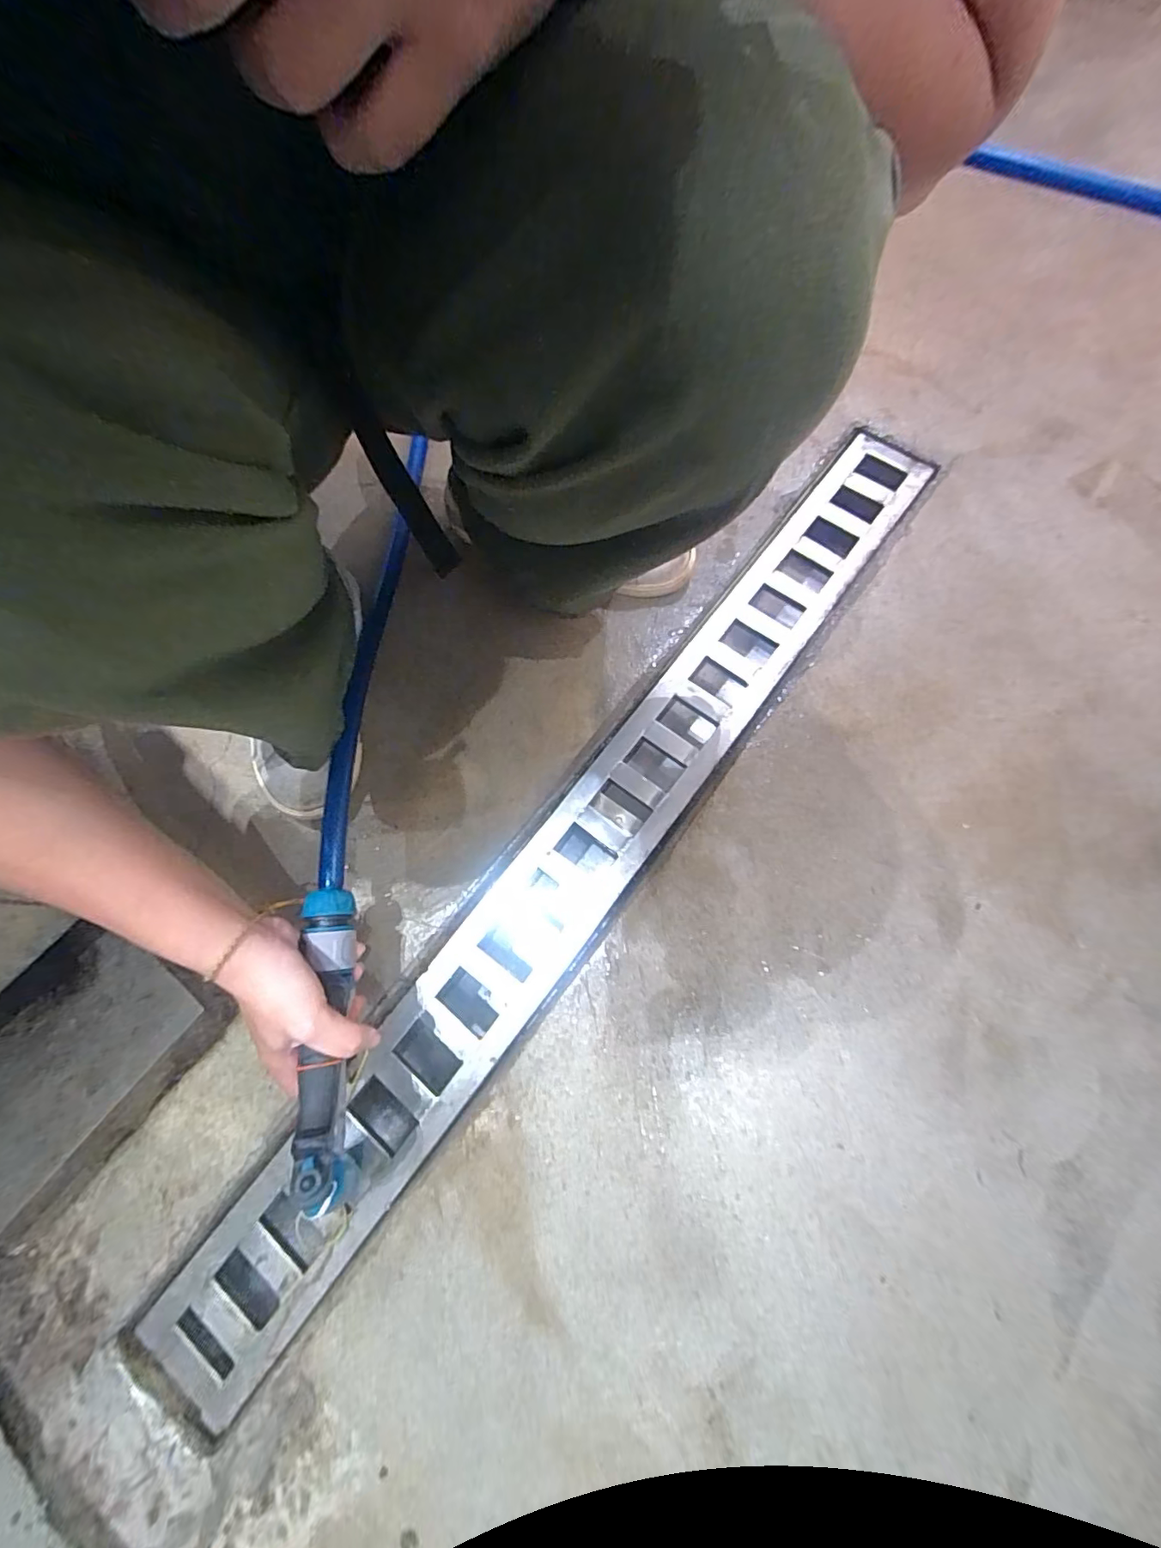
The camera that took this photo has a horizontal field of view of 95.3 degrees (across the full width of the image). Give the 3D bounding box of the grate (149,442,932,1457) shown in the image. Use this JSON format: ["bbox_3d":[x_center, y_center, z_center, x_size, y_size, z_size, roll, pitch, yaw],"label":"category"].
[{"bbox_3d":[0.032,0.032,0.465,0.082,0.021,0.963,36,76,13],"label":"grate"}]

